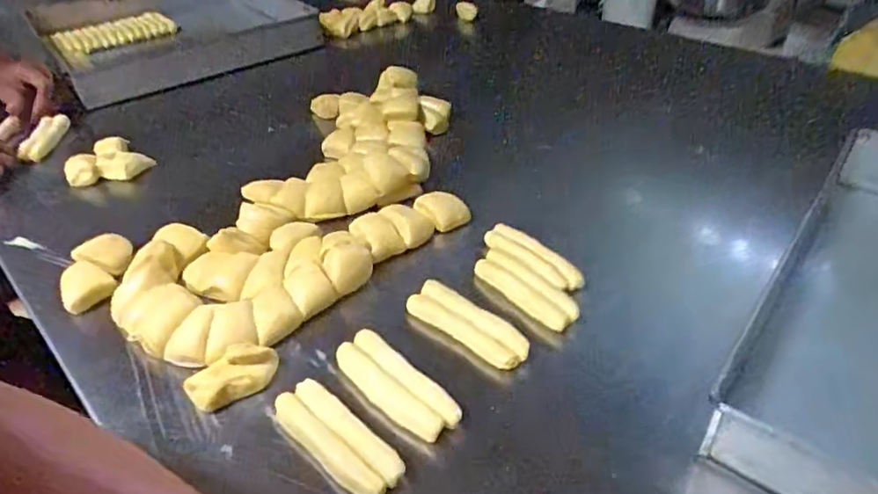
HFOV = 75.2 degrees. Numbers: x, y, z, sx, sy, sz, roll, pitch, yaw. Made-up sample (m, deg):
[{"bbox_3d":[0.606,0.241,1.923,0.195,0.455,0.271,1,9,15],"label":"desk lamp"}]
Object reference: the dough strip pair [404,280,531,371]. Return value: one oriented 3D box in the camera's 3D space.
[{"bbox_3d":[0.023,0.061,0.463,0.110,0.014,0.033,27,47,33],"label":"dough strip pair"}]

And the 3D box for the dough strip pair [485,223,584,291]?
[{"bbox_3d":[0.086,0.010,0.527,0.032,0.012,0.106,-29,44,-29],"label":"dough strip pair"}]

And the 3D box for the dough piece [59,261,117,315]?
[{"bbox_3d":[-0.322,0.035,0.519,0.043,0.028,0.038,-30,45,-29],"label":"dough piece"}]

